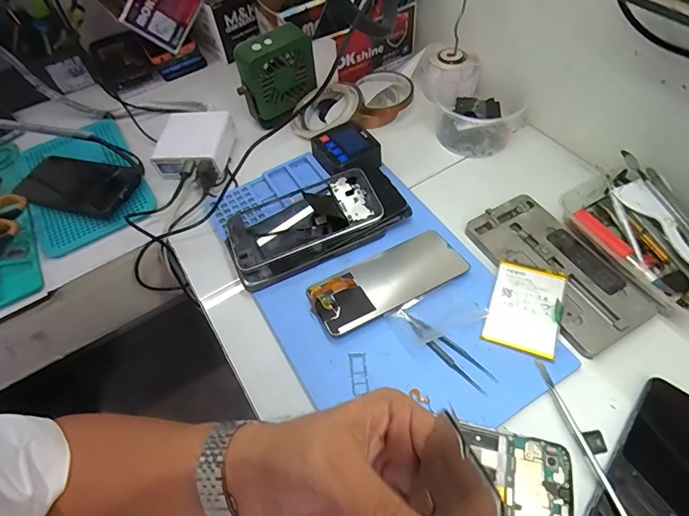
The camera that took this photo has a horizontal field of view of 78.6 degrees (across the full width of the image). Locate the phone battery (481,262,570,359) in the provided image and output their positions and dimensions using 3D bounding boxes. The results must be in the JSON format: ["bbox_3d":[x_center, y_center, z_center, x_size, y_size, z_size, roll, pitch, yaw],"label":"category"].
[{"bbox_3d":[0.173,0.044,0.401,0.063,0.007,0.091,17,62,17],"label":"phone battery"}]

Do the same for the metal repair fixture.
[{"bbox_3d":[0.214,0.008,0.430,0.090,0.012,0.176,-25,58,-12],"label":"metal repair fixture"}]

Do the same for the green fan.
[{"bbox_3d":[-0.092,-0.243,0.570,0.104,0.107,0.041,-32,60,-16],"label":"green fan"}]

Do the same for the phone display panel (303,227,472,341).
[{"bbox_3d":[0.044,0.023,0.430,0.159,0.012,0.067,-23,53,-14],"label":"phone display panel"}]

